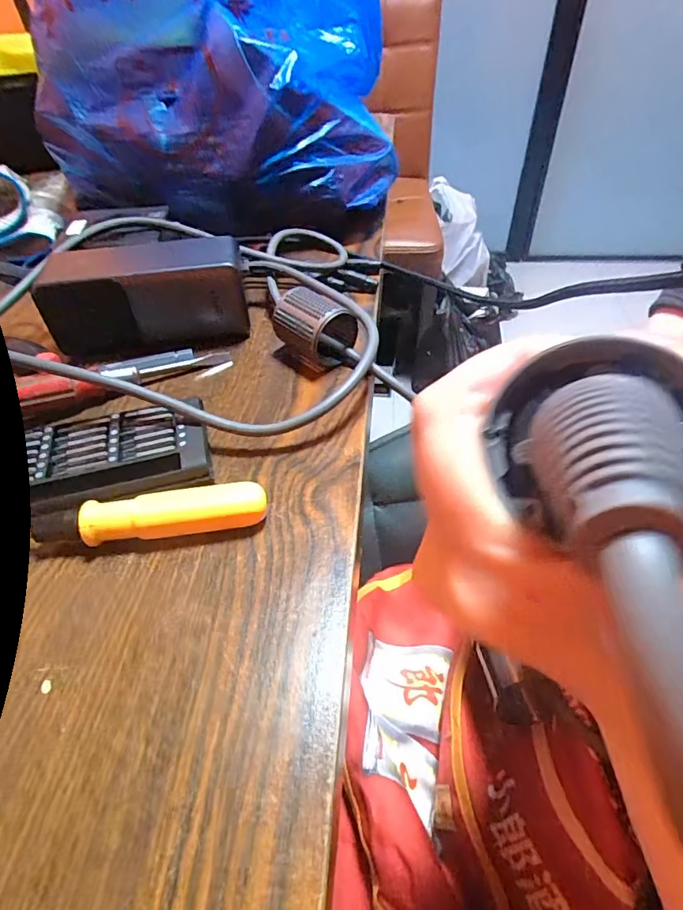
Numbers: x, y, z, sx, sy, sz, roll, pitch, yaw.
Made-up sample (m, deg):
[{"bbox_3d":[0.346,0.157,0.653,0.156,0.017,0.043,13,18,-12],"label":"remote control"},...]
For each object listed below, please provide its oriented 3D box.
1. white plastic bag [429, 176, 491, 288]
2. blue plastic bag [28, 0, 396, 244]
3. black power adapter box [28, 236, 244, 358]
[{"bbox_3d":[0.378,-0.700,1.565,0.182,0.350,0.111,-27,16,-21],"label":"white plastic bag"},{"bbox_3d":[-0.095,-0.340,0.428,0.256,0.185,0.249,21,50,22],"label":"blue plastic bag"},{"bbox_3d":[-0.130,-0.110,0.335,0.131,0.064,0.049,-8,46,-5],"label":"black power adapter box"}]

